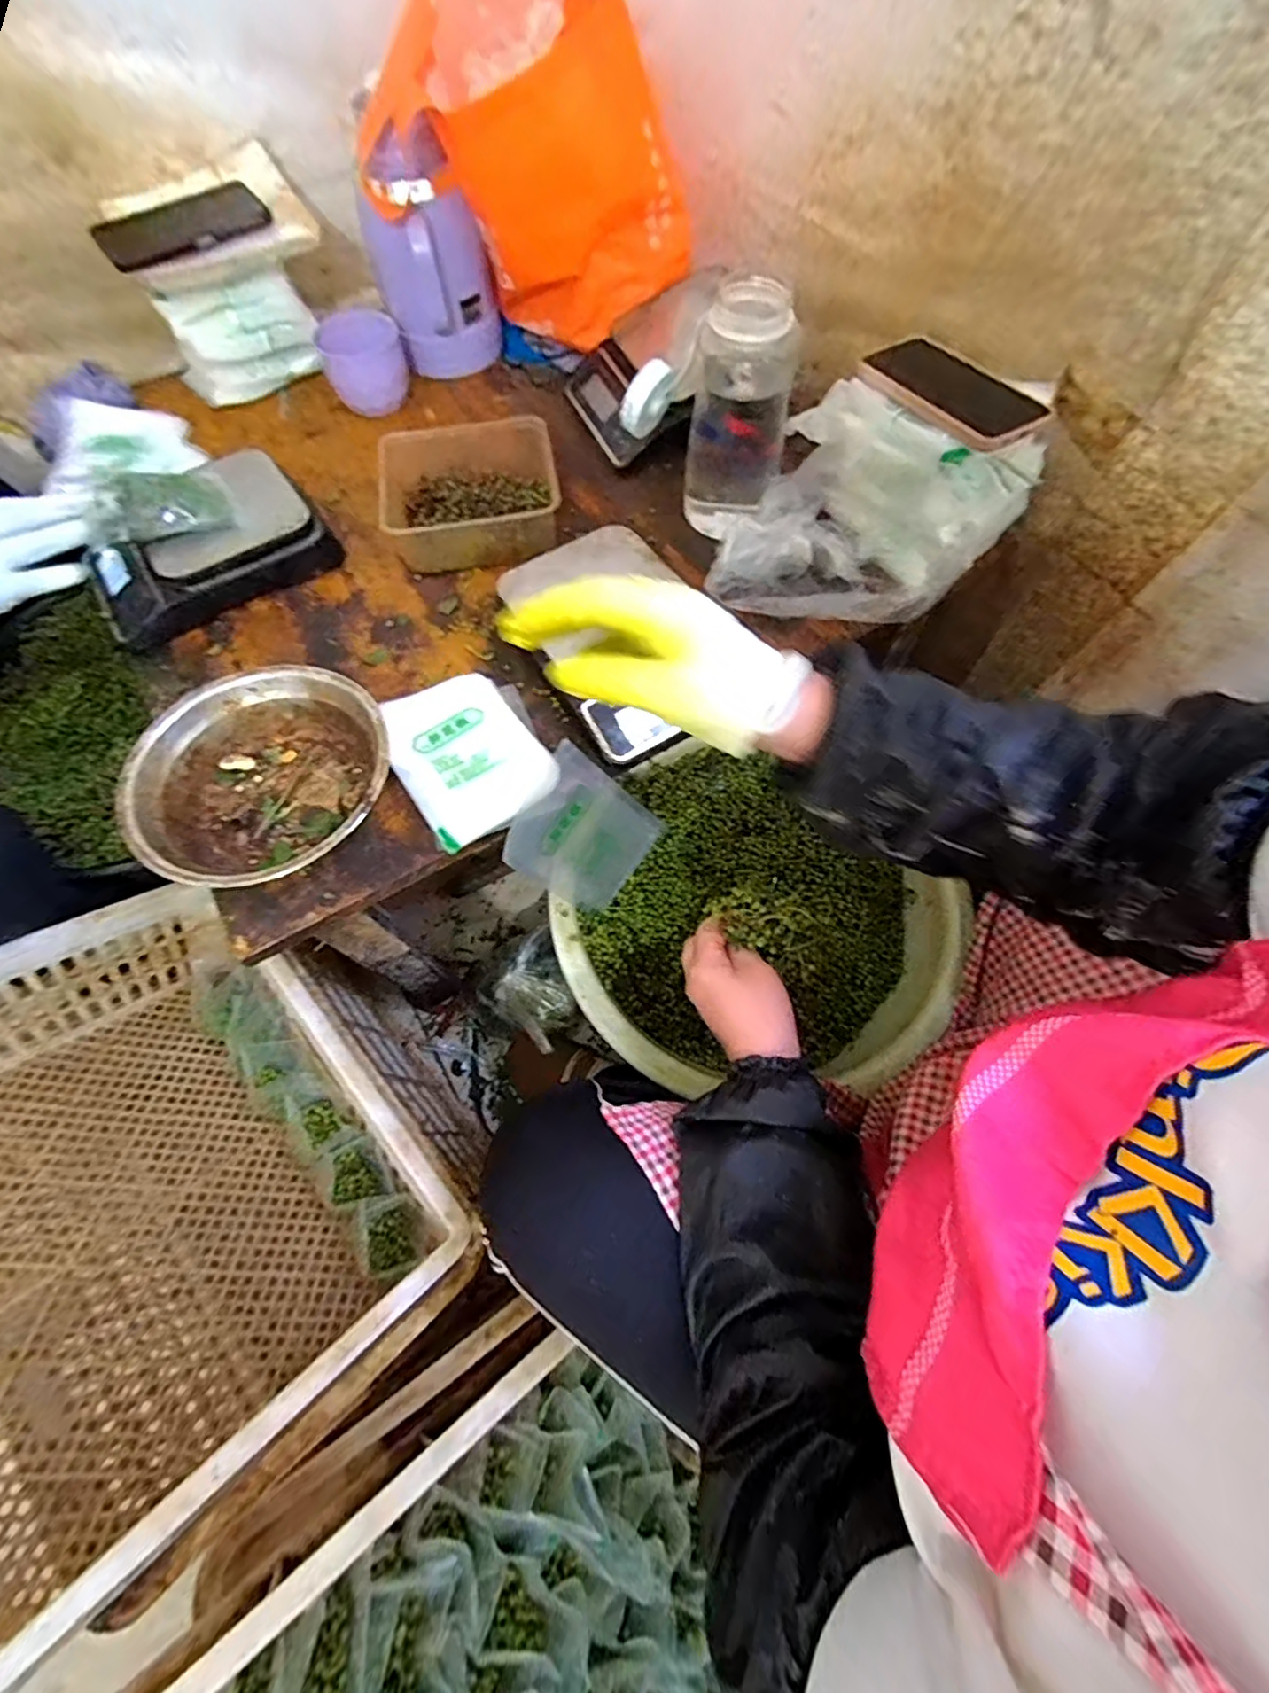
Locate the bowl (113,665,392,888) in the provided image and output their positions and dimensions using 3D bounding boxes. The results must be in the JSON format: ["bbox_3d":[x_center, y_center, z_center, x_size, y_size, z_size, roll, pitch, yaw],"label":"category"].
[{"bbox_3d":[-0.281,-0.048,0.486,0.181,0.063,0.183,0,66,1],"label":"bowl"}]

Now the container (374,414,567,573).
[{"bbox_3d":[-0.165,-0.354,0.627,0.172,0.057,0.150,-9,66,-3],"label":"container"}]

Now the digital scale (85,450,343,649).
[{"bbox_3d":[-0.414,-0.293,0.597,0.218,0.061,0.140,-34,70,-13],"label":"digital scale"}]

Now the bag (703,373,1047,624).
[{"bbox_3d":[0.208,-0.295,0.561,0.224,0.119,0.196,21,68,10],"label":"bag"}]

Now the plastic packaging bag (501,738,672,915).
[{"bbox_3d":[-0.043,-0.008,0.545,0.021,0.142,0.110,30,82,43],"label":"plastic packaging bag"}]

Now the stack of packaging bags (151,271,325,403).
[{"bbox_3d":[-0.448,-0.590,0.712,0.157,0.103,0.057,-20,62,-5],"label":"stack of packaging bags"}]

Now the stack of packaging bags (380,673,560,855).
[{"bbox_3d":[-0.140,-0.081,0.526,0.115,0.014,0.155,-26,68,-10],"label":"stack of packaging bags"}]

